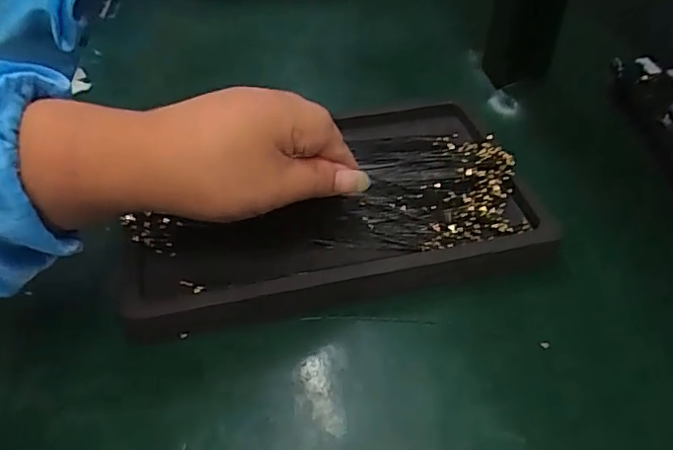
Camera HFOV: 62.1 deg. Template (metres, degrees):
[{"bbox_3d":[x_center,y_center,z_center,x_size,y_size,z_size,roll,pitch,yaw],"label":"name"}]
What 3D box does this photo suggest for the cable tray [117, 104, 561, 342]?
[{"bbox_3d":[-0.008,-0.011,0.347,0.233,0.032,0.142,-9,44,-7],"label":"cable tray"}]

